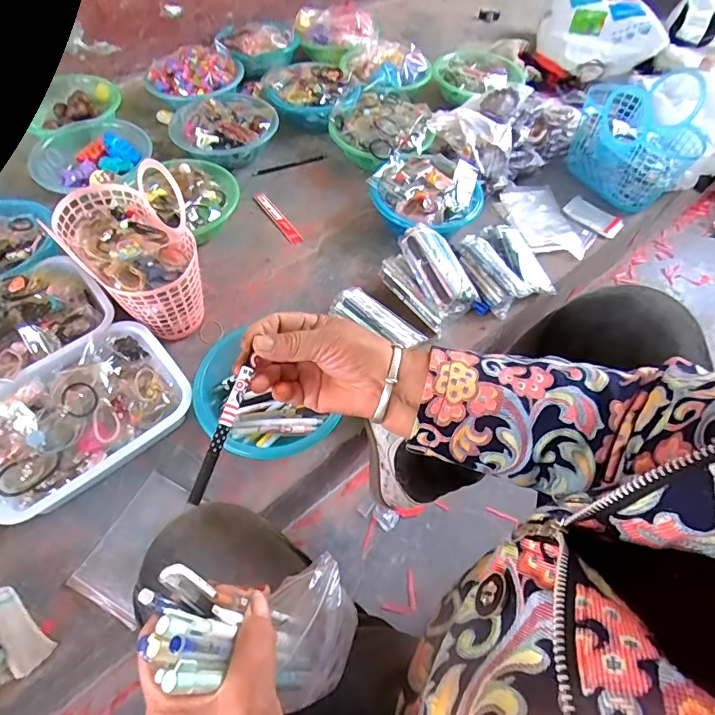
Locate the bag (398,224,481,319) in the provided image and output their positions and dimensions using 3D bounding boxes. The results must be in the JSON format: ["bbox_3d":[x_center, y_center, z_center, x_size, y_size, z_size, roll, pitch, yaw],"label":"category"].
[{"bbox_3d":[0.147,-0.161,0.830,0.093,0.042,0.178,-29,82,-19],"label":"bag"}]

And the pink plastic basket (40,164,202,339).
[{"bbox_3d":[-0.362,-0.172,0.763,0.167,0.215,0.271,-38,67,-22],"label":"pink plastic basket"}]

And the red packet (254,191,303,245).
[{"bbox_3d":[-0.174,-0.301,0.980,0.025,0.012,0.183,-29,64,-18],"label":"red packet"}]

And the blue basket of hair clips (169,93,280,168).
[{"bbox_3d":[-0.307,-0.534,1.068,0.244,0.073,0.216,-22,62,-15],"label":"blue basket of hair clips"}]

